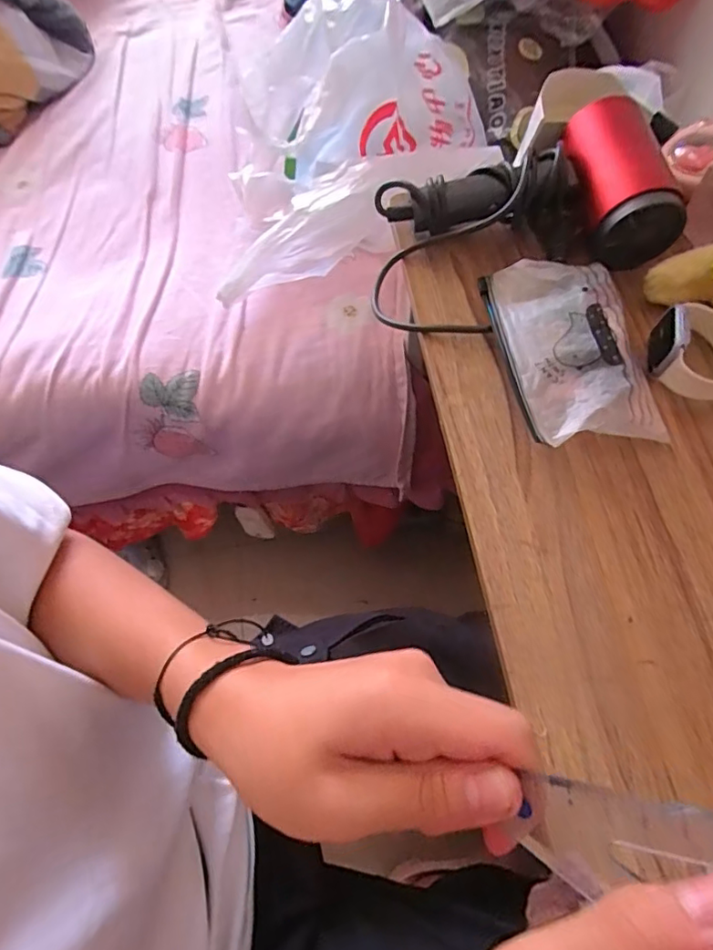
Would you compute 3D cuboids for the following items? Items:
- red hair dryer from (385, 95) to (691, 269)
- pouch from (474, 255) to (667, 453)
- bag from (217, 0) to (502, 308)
[{"bbox_3d":[0.143,-0.242,0.460,0.238,0.079,0.111,10,64,7],"label":"red hair dryer"},{"bbox_3d":[0.156,-0.099,0.405,0.092,0.023,0.164,-8,63,-1],"label":"pouch"},{"bbox_3d":[-0.001,-0.408,0.646,0.325,0.155,0.352,-3,63,1],"label":"bag"}]

